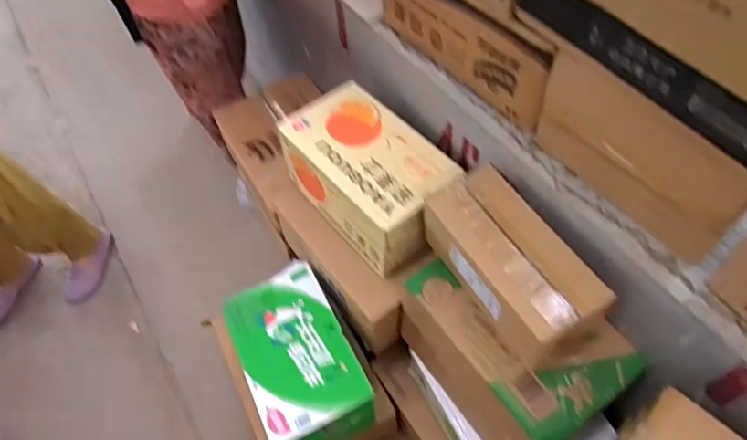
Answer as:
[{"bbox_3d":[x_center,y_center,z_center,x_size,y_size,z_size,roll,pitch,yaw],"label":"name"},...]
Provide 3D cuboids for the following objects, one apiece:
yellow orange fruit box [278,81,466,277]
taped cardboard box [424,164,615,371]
[{"bbox_3d":[-0.010,-0.093,1.090,0.216,0.162,0.356,-36,60,-20],"label":"yellow orange fruit box"},{"bbox_3d":[0.223,0.080,0.865,0.130,0.155,0.292,-27,58,-15],"label":"taped cardboard box"}]

